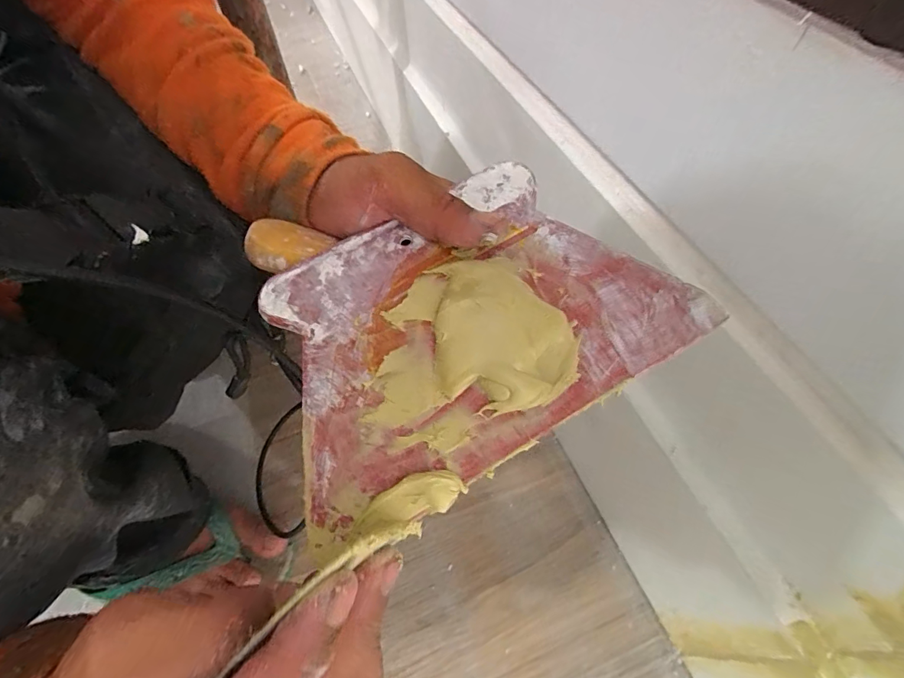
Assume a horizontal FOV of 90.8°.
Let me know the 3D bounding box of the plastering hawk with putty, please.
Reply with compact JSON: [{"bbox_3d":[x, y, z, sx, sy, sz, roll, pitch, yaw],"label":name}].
[{"bbox_3d":[-0.007,-0.013,0.188,0.155,0.029,0.135,-27,59,-15],"label":"plastering hawk with putty"}]

